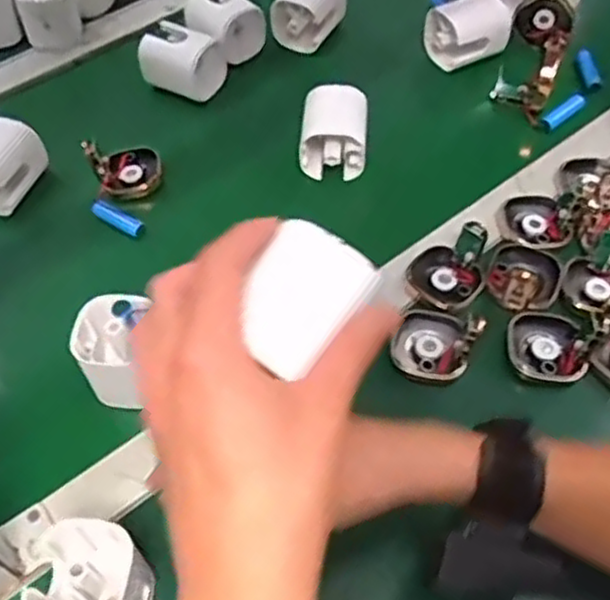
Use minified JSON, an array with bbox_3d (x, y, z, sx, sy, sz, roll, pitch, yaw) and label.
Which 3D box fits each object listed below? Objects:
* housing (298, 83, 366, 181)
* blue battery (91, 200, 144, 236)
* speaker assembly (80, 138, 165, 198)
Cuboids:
[{"bbox_3d":[0.025,-0.148,0.630,0.061,0.056,0.055,1,50,2],"label":"housing"},{"bbox_3d":[-0.158,-0.068,0.610,0.049,0.015,0.014,29,56,22],"label":"blue battery"},{"bbox_3d":[-0.157,-0.121,0.631,0.058,0.047,0.044,-16,52,-12],"label":"speaker assembly"}]

